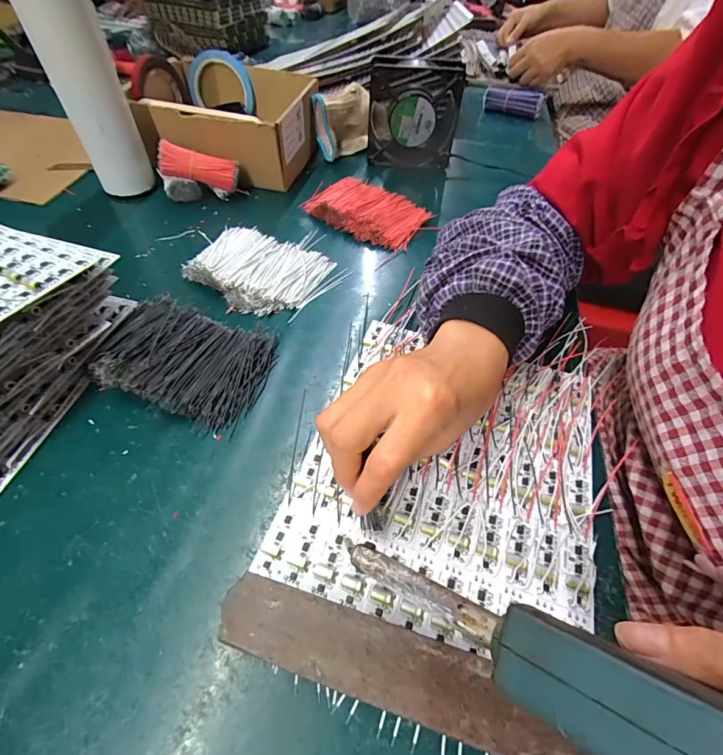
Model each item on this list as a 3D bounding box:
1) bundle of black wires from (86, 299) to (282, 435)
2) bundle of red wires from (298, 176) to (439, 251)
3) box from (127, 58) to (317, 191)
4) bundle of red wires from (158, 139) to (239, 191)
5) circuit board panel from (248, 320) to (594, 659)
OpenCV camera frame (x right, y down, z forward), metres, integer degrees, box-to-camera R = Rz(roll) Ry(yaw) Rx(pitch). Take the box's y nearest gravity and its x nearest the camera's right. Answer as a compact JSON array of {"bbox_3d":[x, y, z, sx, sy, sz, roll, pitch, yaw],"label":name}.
[{"bbox_3d":[-0.146,-0.019,0.317,0.135,0.024,0.100,16,53,8],"label":"bundle of black wires"},{"bbox_3d":[0.004,-0.211,0.473,0.158,0.020,0.096,27,55,15],"label":"bundle of red wires"},{"bbox_3d":[-0.174,-0.349,0.530,0.204,0.092,0.202,12,53,5],"label":"box"},{"bbox_3d":[-0.196,-0.254,0.460,0.086,0.035,0.018,6,51,-20],"label":"bundle of red wires"},{"bbox_3d":[0.061,0.057,0.273,0.195,0.020,0.223,17,53,9],"label":"circuit board panel"}]

